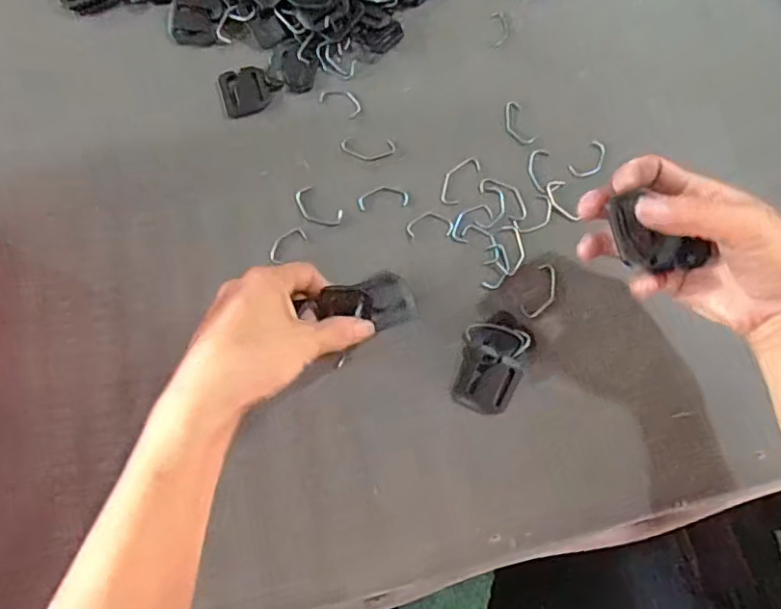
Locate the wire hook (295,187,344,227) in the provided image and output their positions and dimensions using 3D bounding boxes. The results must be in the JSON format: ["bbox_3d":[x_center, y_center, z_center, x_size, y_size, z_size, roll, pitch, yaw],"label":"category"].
[{"bbox_3d":[-0.052,-0.067,0.395,0.039,0.004,0.021,40,77,11],"label":"wire hook"}]

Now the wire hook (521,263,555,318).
[{"bbox_3d":[0.104,-0.009,0.385,0.018,0.004,0.042,26,74,7],"label":"wire hook"}]

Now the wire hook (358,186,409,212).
[{"bbox_3d":[-0.005,-0.076,0.397,0.036,0.004,0.018,-9,73,-3],"label":"wire hook"}]

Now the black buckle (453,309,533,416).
[{"bbox_3d":[0.066,0.038,0.369,0.038,0.013,0.064,17,73,4],"label":"black buckle"}]

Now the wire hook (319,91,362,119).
[{"bbox_3d":[-0.037,-0.152,0.419,0.033,0.004,0.018,35,76,9],"label":"wire hook"}]

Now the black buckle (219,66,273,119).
[{"bbox_3d":[-0.108,-0.160,0.419,0.035,0.004,0.037,-17,74,-6],"label":"black buckle"}]

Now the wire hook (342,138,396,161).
[{"bbox_3d":[-0.016,-0.113,0.409,0.039,0.004,0.017,3,73,0],"label":"wire hook"}]

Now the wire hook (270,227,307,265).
[{"bbox_3d":[-0.072,-0.042,0.387,0.031,0.004,0.015,-42,78,-12],"label":"wire hook"}]

